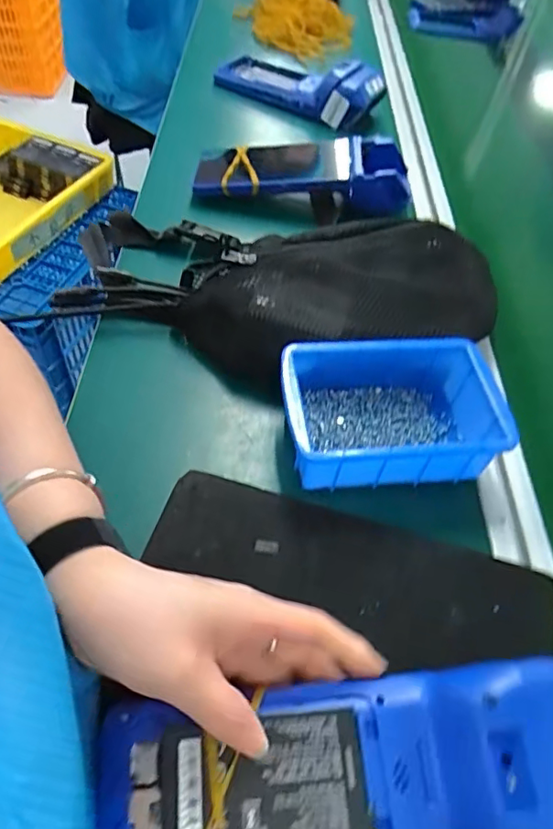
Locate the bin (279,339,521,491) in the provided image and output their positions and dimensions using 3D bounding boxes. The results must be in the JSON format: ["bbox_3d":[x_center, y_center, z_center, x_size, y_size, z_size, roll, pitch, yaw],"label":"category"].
[{"bbox_3d":[0.082,0.000,0.396,0.151,0.054,0.099,-2,51,-7],"label":"bin"}]

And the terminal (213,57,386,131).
[{"bbox_3d":[0.027,-0.439,0.729,0.209,0.055,0.099,32,57,22],"label":"terminal"}]

